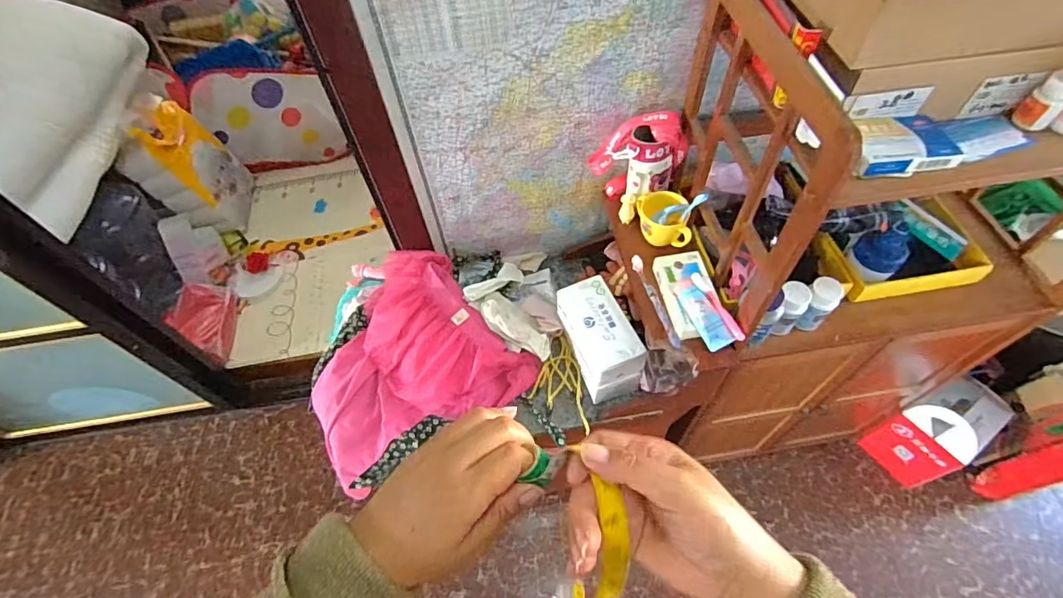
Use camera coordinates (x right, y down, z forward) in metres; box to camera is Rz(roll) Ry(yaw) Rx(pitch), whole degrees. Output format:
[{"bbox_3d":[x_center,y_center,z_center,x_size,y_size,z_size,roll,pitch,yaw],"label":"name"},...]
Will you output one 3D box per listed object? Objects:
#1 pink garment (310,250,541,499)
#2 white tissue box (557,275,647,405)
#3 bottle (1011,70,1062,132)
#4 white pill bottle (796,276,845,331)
[{"bbox_3d":[-0.258,0.106,0.977,0.401,0.122,0.394,-33,61,-17],"label":"pink garment"},{"bbox_3d":[0.125,0.075,0.934,0.092,0.143,0.187,-21,58,-10],"label":"white tissue box"},{"bbox_3d":[0.576,-0.221,0.560,0.030,0.056,0.034,-38,62,-19],"label":"bottle"},{"bbox_3d":[0.477,0.014,0.841,0.050,0.100,0.057,37,66,24],"label":"white pill bottle"}]

